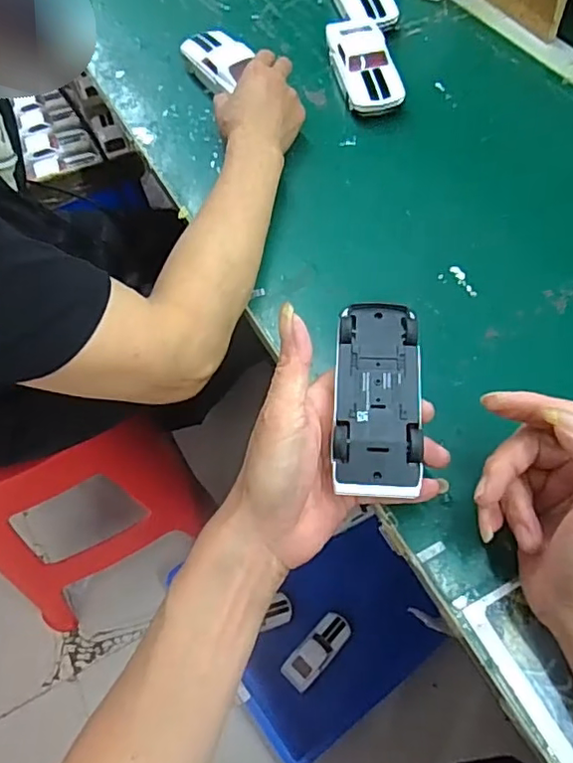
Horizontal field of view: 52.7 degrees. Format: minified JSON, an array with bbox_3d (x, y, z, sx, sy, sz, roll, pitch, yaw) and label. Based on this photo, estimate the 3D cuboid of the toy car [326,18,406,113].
[{"bbox_3d":[0.075,-0.309,0.572,0.055,0.032,0.126,-12,60,-2],"label":"toy car"}]

